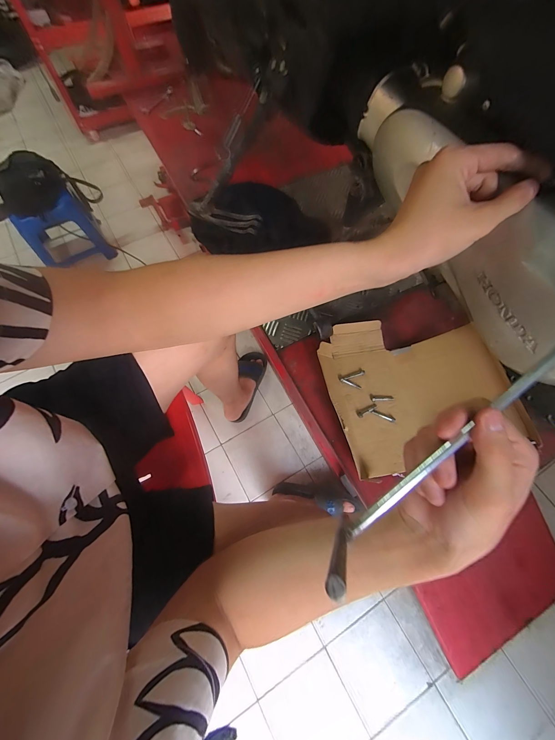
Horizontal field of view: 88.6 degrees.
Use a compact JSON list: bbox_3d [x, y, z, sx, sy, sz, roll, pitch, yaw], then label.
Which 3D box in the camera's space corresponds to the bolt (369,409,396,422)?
[{"bbox_3d":[0.181,0.079,0.492,0.044,0.004,0.008,23,70,9],"label":"bolt"}]

